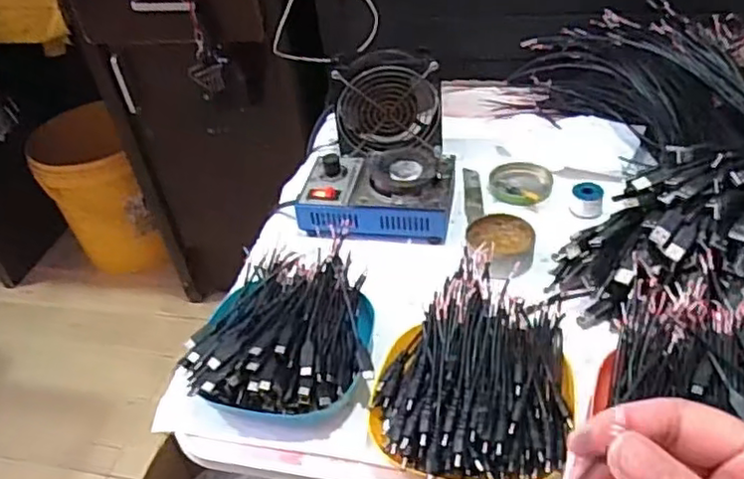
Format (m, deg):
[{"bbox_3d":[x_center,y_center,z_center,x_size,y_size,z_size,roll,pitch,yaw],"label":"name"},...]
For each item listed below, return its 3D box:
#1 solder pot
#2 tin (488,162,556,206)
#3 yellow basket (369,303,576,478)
[{"bbox_3d":[0.004,-0.046,0.666,0.150,0.056,0.103,3,42,13],"label":"solder pot"},{"bbox_3d":[0.160,-0.062,0.706,0.065,0.016,0.076,2,42,11],"label":"tin"},{"bbox_3d":[0.072,0.110,0.467,0.134,0.053,0.139,0,42,10],"label":"yellow basket"}]

